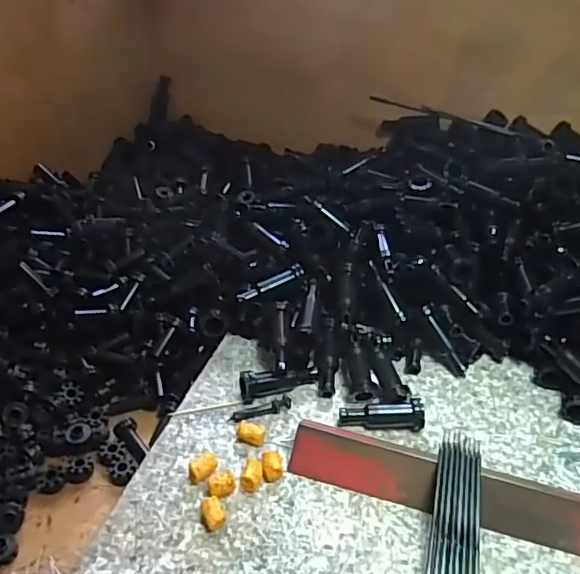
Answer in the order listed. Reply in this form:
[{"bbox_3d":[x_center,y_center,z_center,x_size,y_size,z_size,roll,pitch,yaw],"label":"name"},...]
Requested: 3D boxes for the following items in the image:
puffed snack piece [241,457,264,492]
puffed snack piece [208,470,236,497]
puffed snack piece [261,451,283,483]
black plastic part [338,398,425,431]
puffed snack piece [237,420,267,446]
[{"bbox_3d":[-0.027,0.134,0.407,0.013,0.012,0.022,11,39,8],"label":"puffed snack piece"},{"bbox_3d":[-0.048,0.139,0.400,0.019,0.012,0.015,-16,43,-24],"label":"puffed snack piece"},{"bbox_3d":[-0.013,0.130,0.413,0.015,0.010,0.019,-1,39,-7],"label":"puffed snack piece"},{"bbox_3d":[0.073,0.100,0.452,0.065,0.021,0.017,5,39,1],"label":"black plastic part"},{"bbox_3d":[-0.030,0.111,0.434,0.020,0.012,0.015,10,39,7],"label":"puffed snack piece"}]

